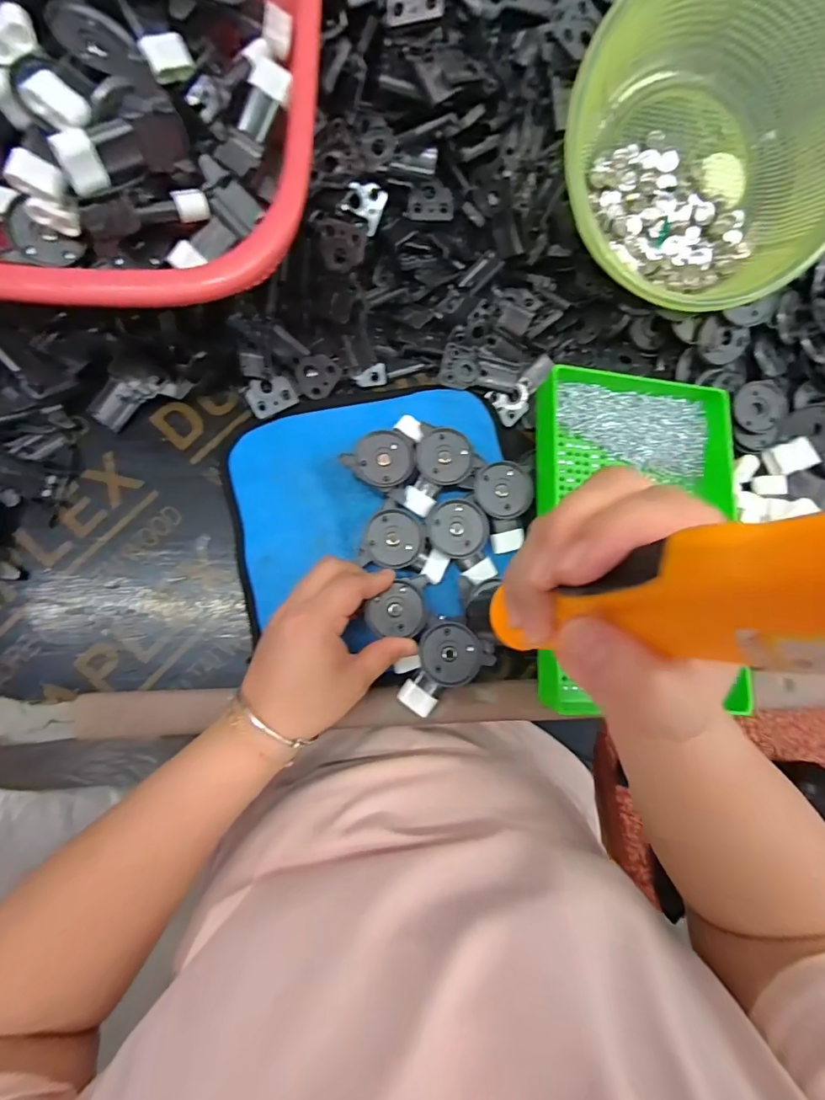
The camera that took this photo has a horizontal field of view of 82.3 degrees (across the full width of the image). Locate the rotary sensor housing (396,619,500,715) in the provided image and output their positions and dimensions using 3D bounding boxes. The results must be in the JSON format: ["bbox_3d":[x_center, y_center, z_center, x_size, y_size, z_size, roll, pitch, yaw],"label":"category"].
[{"bbox_3d":[0.020,0.085,0.335,0.048,0.027,0.067,32,81,-1],"label":"rotary sensor housing"}]

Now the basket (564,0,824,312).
[{"bbox_3d":[0.194,-0.264,0.319,0.187,0.080,0.190,-40,100,5],"label":"basket"}]

